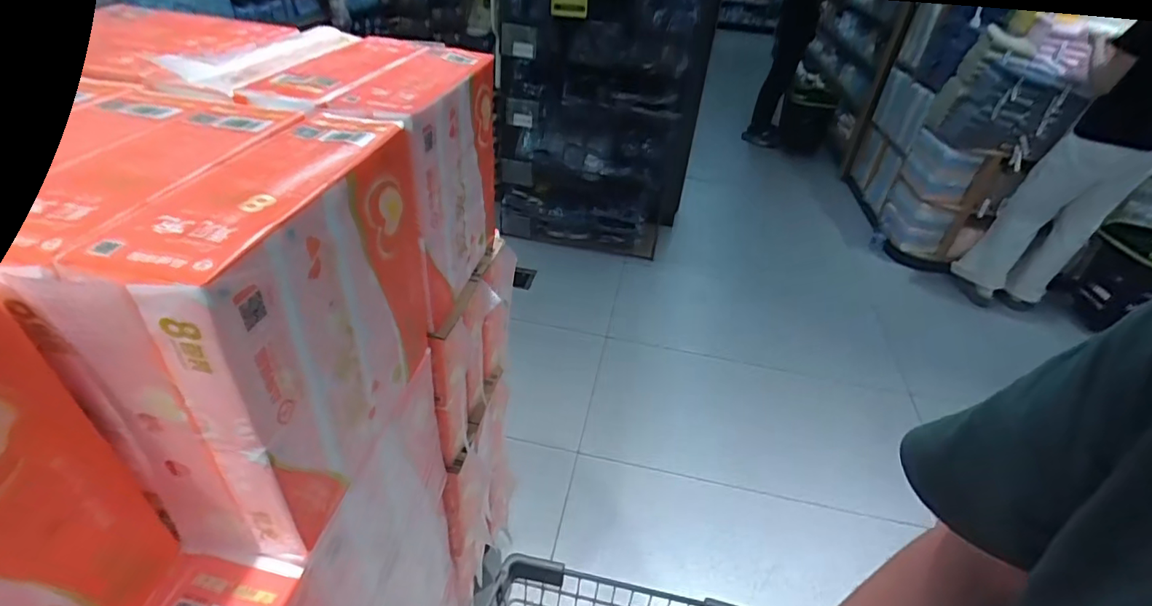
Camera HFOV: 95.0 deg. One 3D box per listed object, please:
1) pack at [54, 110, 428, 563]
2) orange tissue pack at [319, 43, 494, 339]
[{"bbox_3d":[-0.233,0.016,0.467,0.088,0.276,0.304,7,38,3],"label":"pack"},{"bbox_3d":[-0.184,-0.158,0.688,0.102,0.270,0.269,7,38,3],"label":"orange tissue pack"}]

